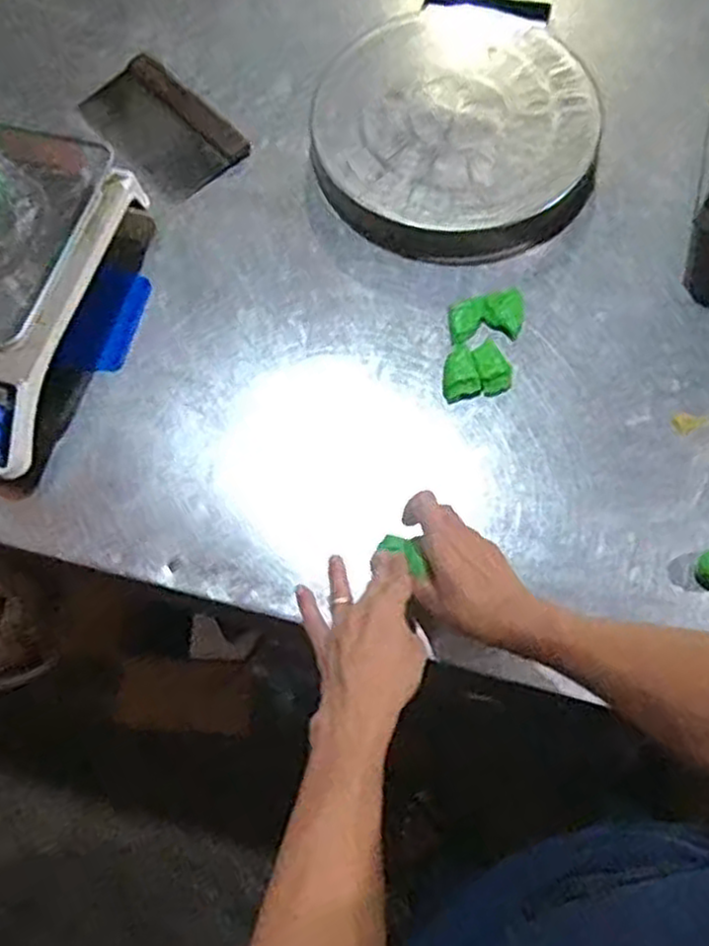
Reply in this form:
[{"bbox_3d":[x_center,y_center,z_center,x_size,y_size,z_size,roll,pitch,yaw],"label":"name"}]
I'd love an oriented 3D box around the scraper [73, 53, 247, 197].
[{"bbox_3d":[-0.222,-0.397,0.870,0.112,0.029,0.184,-43,73,-13],"label":"scraper"}]

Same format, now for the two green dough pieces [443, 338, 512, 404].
[{"bbox_3d":[0.119,-0.100,0.747,0.069,0.014,0.055,-12,68,-2],"label":"two green dough pieces"}]

